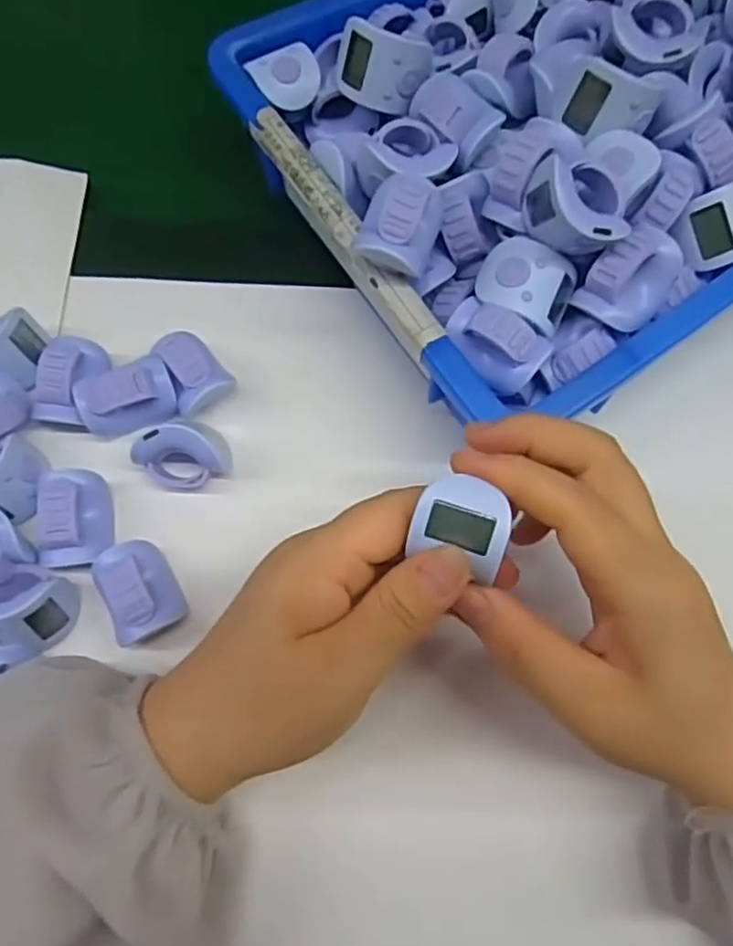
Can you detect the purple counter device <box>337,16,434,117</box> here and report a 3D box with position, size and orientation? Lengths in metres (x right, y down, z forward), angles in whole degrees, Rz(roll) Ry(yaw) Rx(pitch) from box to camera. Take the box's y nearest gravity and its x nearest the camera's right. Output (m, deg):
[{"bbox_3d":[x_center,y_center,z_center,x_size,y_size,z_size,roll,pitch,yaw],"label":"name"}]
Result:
[{"bbox_3d":[0.007,-0.184,0.298,0.039,0.030,0.025,4,42,-19],"label":"purple counter device"}]

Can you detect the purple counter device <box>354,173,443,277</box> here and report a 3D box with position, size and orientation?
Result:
[{"bbox_3d":[0.014,-0.100,0.257,0.026,0.028,0.043,15,72,3],"label":"purple counter device"}]

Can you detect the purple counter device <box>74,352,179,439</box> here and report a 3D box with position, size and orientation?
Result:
[{"bbox_3d":[-0.109,-0.036,0.298,0.041,0.030,0.022,-15,37,-19],"label":"purple counter device"}]

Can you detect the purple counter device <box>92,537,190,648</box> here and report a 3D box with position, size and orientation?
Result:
[{"bbox_3d":[-0.096,0.047,0.273,0.026,0.027,0.042,-26,75,-10],"label":"purple counter device"}]

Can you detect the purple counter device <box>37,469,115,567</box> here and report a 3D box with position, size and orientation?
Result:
[{"bbox_3d":[-0.126,0.019,0.283,0.027,0.031,0.040,-1,72,-2],"label":"purple counter device"}]

